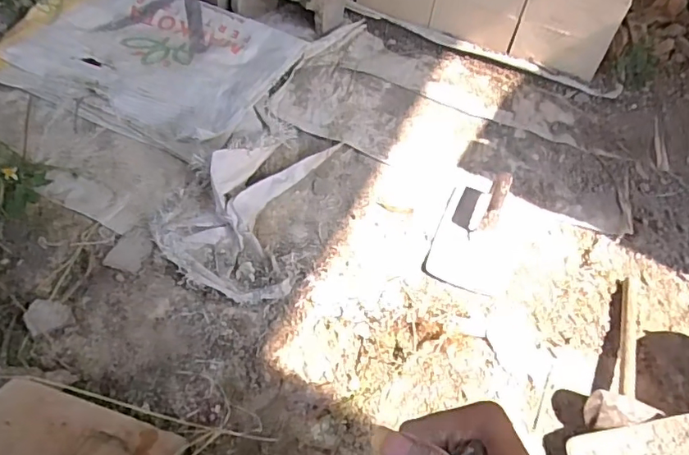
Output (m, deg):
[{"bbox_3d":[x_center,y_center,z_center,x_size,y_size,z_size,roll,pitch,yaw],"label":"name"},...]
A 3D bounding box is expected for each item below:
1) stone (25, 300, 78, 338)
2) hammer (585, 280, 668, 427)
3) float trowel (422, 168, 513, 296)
[{"bbox_3d":[-0.419,0.123,0.744,0.055,0.020,0.058,2,54,-2],"label":"stone"},{"bbox_3d":[0.420,0.181,0.766,0.079,0.065,0.295,28,54,16],"label":"hammer"},{"bbox_3d":[0.233,-0.015,0.905,0.127,0.080,0.278,21,52,10],"label":"float trowel"}]

